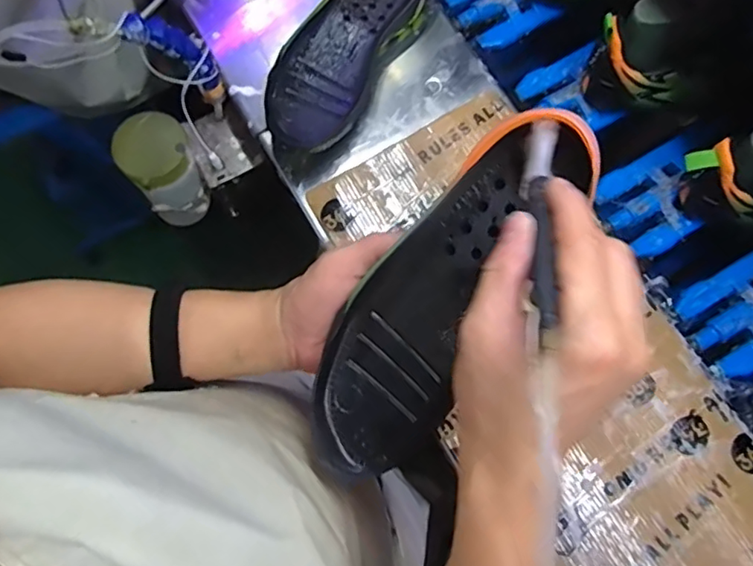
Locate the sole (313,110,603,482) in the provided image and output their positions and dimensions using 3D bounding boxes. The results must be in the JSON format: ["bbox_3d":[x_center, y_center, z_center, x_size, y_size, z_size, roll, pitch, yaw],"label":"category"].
[{"bbox_3d":[0.036,0.010,0.358,0.086,0.037,0.249,33,104,8],"label":"sole"}]

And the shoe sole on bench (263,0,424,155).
[{"bbox_3d":[-0.028,-0.240,0.579,0.096,0.062,0.250,26,79,6],"label":"shoe sole on bench"}]

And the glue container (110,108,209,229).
[{"bbox_3d":[-0.226,-0.121,0.620,0.074,0.118,0.070,-40,80,-7],"label":"glue container"}]

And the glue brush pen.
[{"bbox_3d":[0.081,-0.034,0.279,0.017,0.012,0.133,8,52,3],"label":"glue brush pen"}]

